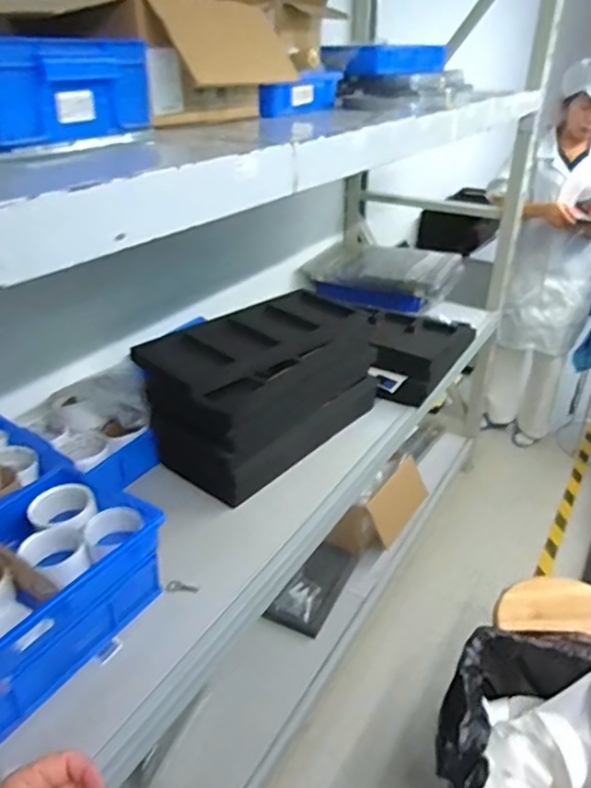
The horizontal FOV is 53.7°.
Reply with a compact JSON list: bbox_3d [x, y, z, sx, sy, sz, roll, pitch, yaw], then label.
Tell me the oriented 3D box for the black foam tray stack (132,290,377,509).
[{"bbox_3d":[-0.075,-0.018,1.295,0.286,0.251,0.491,22,38,32],"label":"black foam tray stack"}]

